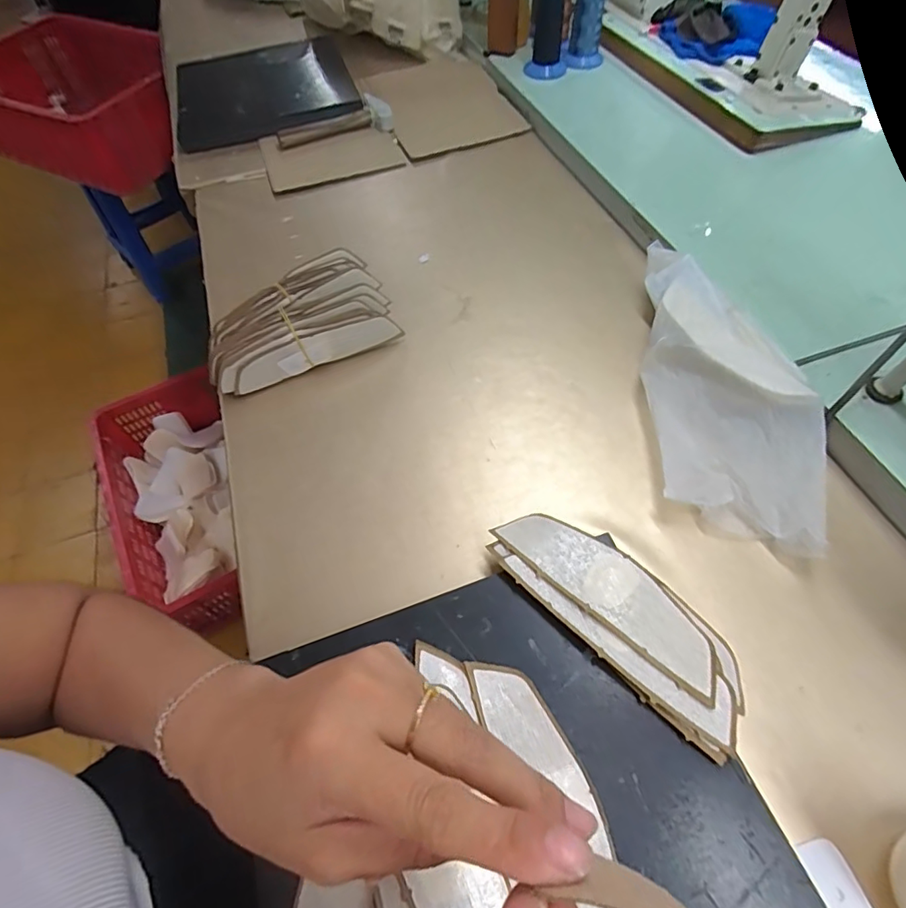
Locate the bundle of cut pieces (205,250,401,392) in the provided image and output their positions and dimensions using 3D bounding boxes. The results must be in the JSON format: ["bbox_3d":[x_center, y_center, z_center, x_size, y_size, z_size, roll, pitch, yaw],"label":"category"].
[{"bbox_3d":[-0.171,-0.143,0.560,0.204,0.063,0.119,-26,59,-12],"label":"bundle of cut pieces"}]

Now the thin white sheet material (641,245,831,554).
[{"bbox_3d":[0.247,-0.066,0.480,0.124,0.054,0.317,1,58,5],"label":"thin white sheet material"}]

